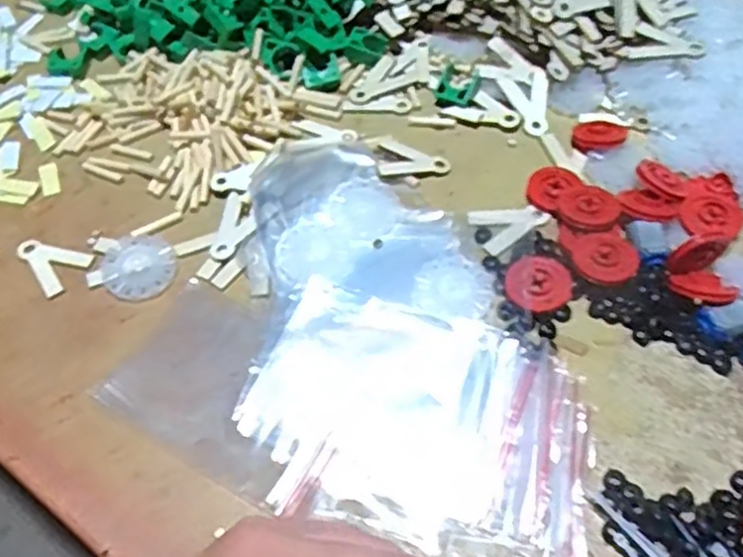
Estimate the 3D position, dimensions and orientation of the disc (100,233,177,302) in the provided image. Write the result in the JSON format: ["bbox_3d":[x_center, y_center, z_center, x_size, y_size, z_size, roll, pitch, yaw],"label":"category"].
[{"bbox_3d":[-0.128,-0.007,0.383,0.039,0.007,0.042,-2,57,3],"label":"disc"}]

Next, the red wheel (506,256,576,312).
[{"bbox_3d":[0.086,0.002,0.357,0.033,0.006,0.031,-2,57,3],"label":"red wheel"}]

